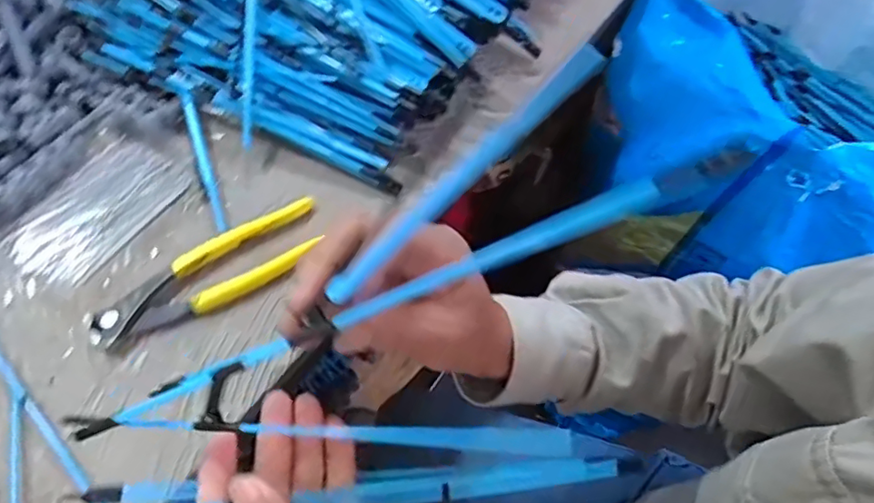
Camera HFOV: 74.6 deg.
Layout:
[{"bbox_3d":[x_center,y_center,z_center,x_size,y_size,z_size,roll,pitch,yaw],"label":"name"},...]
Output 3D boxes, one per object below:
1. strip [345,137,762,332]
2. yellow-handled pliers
[{"bbox_3d":[0.040,-0.006,0.222,0.157,0.013,0.011,-23,61,9],"label":"strip"},{"bbox_3d":[-0.153,0.016,0.396,0.164,0.013,0.046,-31,65,-20],"label":"yellow-handled pliers"}]

